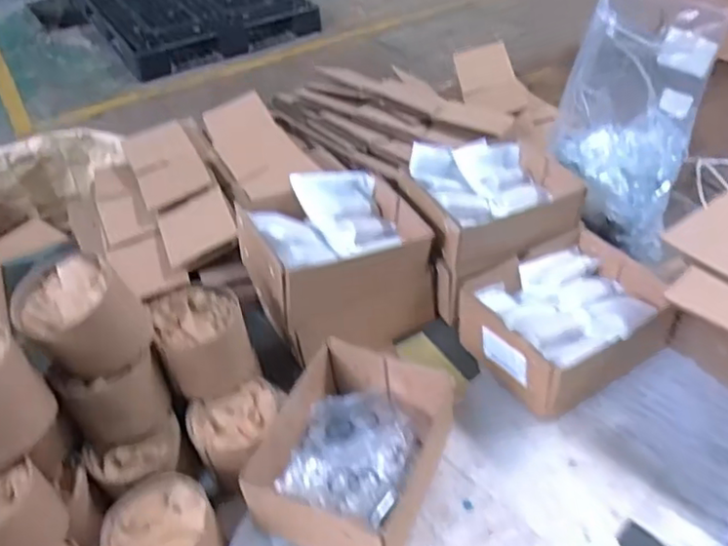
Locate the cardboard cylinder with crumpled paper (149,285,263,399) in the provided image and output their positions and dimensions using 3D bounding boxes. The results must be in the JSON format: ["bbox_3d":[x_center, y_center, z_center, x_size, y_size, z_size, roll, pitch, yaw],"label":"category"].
[{"bbox_3d":[-0.167,0.070,0.672,0.083,0.084,0.092,-21,44,-15],"label":"cardboard cylinder with crumpled paper"}]

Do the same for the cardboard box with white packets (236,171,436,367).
[{"bbox_3d":[-0.030,-0.014,0.771,0.195,0.158,0.155,-23,45,-17],"label":"cardboard box with white packets"}]

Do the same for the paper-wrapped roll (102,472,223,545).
[{"bbox_3d":[-0.181,0.253,0.589,0.090,0.078,0.099,-32,48,-25],"label":"paper-wrapped roll"}]

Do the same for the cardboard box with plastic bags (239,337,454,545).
[{"bbox_3d":[-0.004,0.181,0.624,0.163,0.086,0.196,13,46,21],"label":"cardboard box with plastic bags"}]

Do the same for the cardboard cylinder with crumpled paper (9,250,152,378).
[{"bbox_3d":[-0.261,0.042,0.590,0.098,0.090,0.089,-30,47,-23],"label":"cardboard cylinder with crumpled paper"}]

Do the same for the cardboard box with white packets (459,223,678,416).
[{"bbox_3d":[0.231,0.052,0.724,0.198,0.084,0.162,-25,46,-19],"label":"cardboard box with white packets"}]

